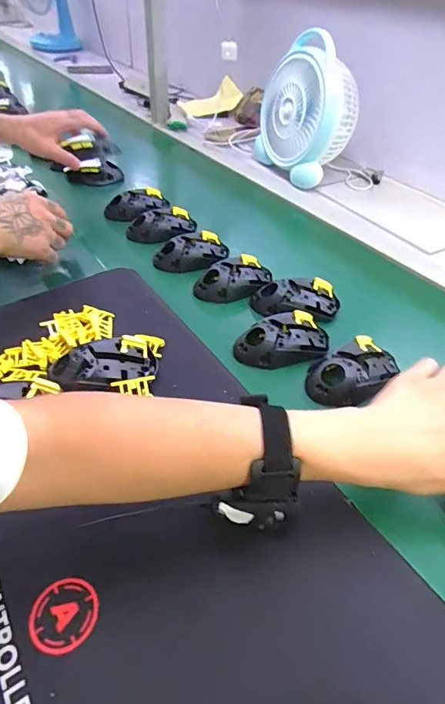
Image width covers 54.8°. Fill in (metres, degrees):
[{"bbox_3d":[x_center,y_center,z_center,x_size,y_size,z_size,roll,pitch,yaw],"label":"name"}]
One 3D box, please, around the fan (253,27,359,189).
[{"bbox_3d":[0.168,-0.494,0.884,0.117,0.234,0.218,-18,48,-20],"label":"fan"}]

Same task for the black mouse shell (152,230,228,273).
[{"bbox_3d":[-0.042,-0.148,0.662,0.117,0.041,0.062,-19,48,-21],"label":"black mouse shell"}]

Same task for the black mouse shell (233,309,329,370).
[{"bbox_3d":[0.073,-0.015,0.519,0.117,0.035,0.059,-14,47,-17],"label":"black mouse shell"}]

